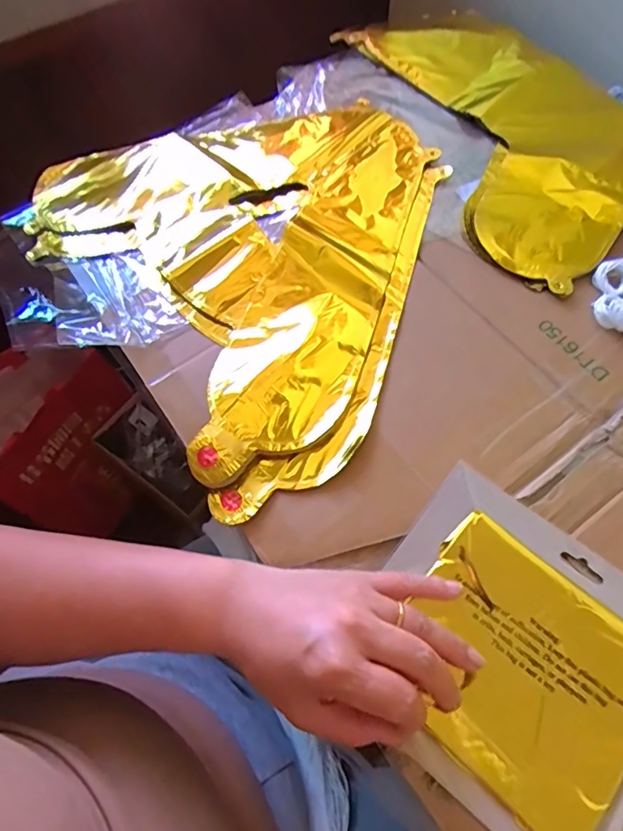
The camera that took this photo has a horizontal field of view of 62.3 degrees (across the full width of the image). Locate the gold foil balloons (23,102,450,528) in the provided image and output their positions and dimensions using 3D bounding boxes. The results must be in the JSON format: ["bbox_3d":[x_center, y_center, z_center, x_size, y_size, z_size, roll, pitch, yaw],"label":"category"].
[{"bbox_3d":[-0.035,-0.166,0.460,0.345,0.015,0.412,-35,66,-14],"label":"gold foil balloons"}]

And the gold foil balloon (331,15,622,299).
[{"bbox_3d":[0.196,-0.312,0.520,0.220,0.012,0.424,-20,63,-6],"label":"gold foil balloon"}]

